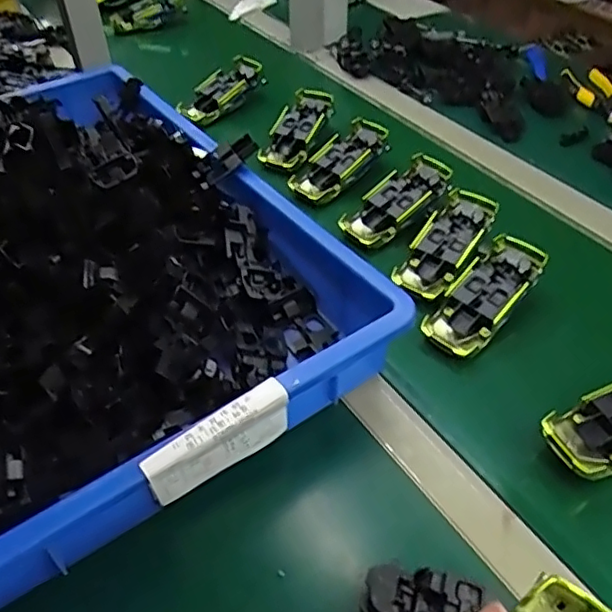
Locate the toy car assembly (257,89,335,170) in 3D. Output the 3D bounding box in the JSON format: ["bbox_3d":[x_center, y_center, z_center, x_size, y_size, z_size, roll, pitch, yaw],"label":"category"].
[{"bbox_3d":[-0.011,-0.221,0.755,0.053,0.024,0.121,21,67,20],"label":"toy car assembly"}]

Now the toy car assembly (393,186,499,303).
[{"bbox_3d":[0.137,-0.061,0.592,0.054,0.024,0.132,28,68,25],"label":"toy car assembly"}]

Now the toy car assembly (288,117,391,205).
[{"bbox_3d":[0.041,-0.171,0.705,0.057,0.026,0.136,36,71,30],"label":"toy car assembly"}]

